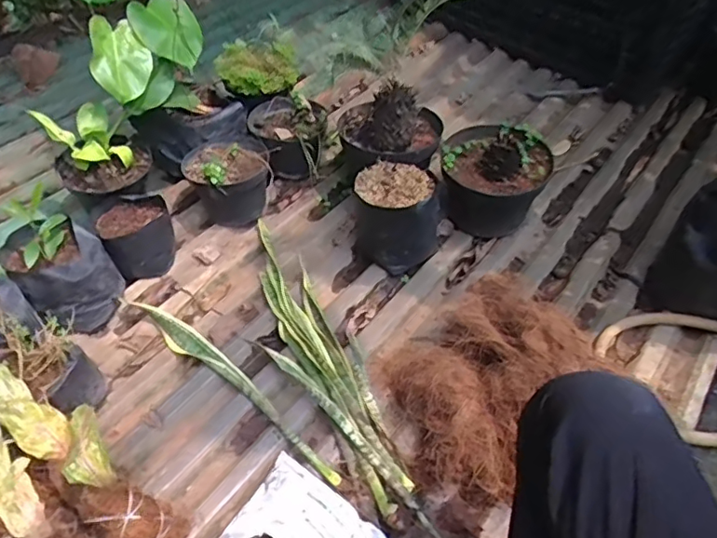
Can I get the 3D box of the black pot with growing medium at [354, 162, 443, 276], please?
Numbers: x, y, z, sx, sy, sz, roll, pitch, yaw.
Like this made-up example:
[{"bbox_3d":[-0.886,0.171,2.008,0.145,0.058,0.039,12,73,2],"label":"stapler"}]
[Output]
[{"bbox_3d":[0.081,-0.109,1.132,0.174,0.176,0.167,3,47,-4],"label":"black pot with growing medium"}]

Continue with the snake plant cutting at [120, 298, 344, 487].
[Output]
[{"bbox_3d":[-0.205,0.181,0.940,0.484,0.027,0.052,35,53,24],"label":"snake plant cutting"}]

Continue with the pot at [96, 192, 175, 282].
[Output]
[{"bbox_3d":[-0.421,-0.060,1.092,0.128,0.110,0.120,3,47,-4],"label":"pot"}]

